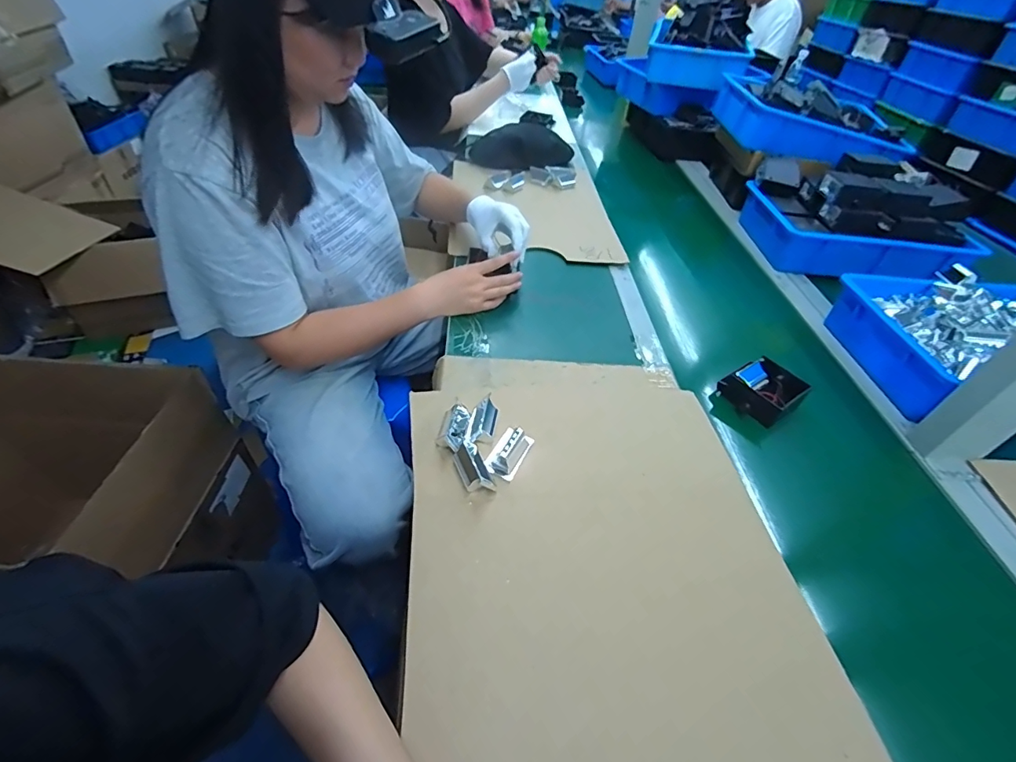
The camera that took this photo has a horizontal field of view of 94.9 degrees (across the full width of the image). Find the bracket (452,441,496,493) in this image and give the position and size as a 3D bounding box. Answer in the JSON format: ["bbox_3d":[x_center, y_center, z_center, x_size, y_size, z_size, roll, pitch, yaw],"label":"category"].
[{"bbox_3d":[-0.040,0.098,0.532,0.032,0.022,0.063,-18,49,-23],"label":"bracket"}]

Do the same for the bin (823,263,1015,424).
[{"bbox_3d":[0.764,-0.059,0.746,0.401,0.095,0.290,2,44,-5],"label":"bin"}]

